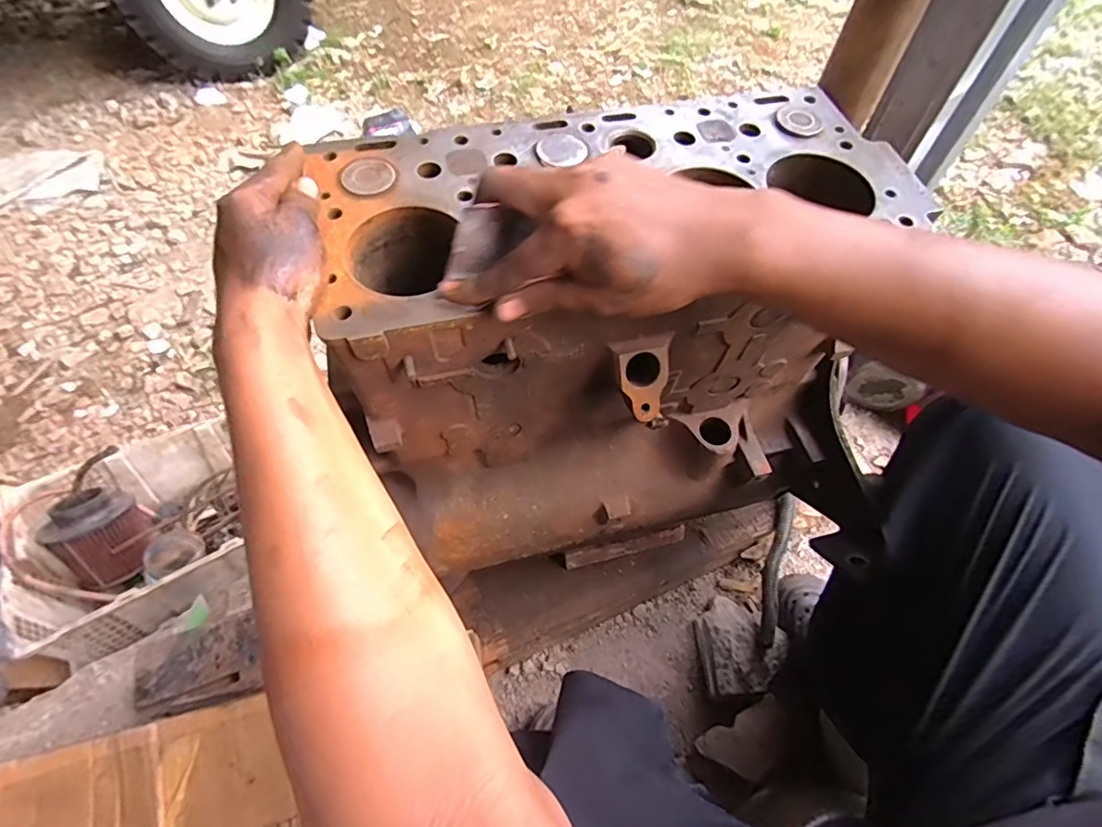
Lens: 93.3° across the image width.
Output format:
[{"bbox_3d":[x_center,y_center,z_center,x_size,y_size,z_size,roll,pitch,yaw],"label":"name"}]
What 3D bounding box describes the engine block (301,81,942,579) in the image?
[{"bbox_3d":[0.046,-0.055,0.492,0.419,0.346,0.220,-11,60,-8],"label":"engine block"}]

